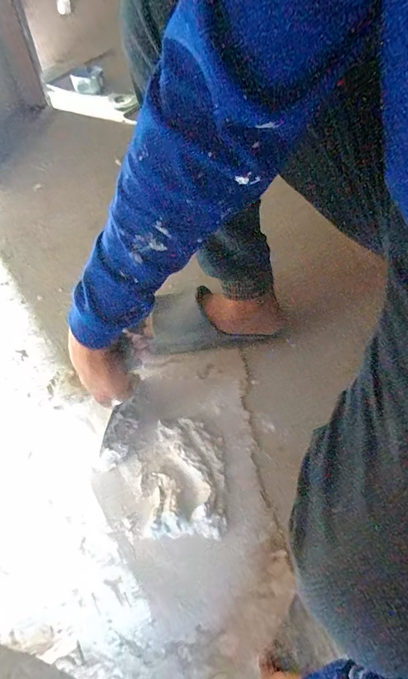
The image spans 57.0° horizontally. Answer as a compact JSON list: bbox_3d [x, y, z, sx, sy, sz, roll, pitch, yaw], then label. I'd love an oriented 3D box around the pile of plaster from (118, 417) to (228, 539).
[{"bbox_3d":[-0.044,0.196,0.543,0.143,0.030,0.160,-2,57,-3],"label":"pile of plaster"}]

